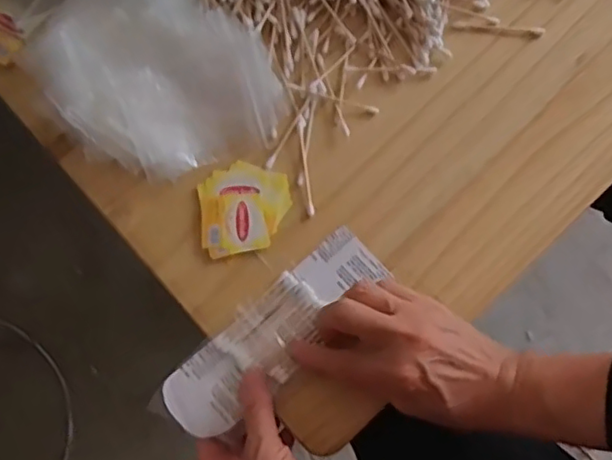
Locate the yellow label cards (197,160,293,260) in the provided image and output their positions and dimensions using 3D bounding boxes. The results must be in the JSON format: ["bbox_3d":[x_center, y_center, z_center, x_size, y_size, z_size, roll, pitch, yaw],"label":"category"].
[{"bbox_3d":[-0.044,-0.017,0.455,0.066,0.005,0.064,-12,78,-2],"label":"yellow label cards"}]

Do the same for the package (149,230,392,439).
[{"bbox_3d":[-0.022,0.071,0.433,0.176,0.006,0.053,-42,81,-10],"label":"package"}]

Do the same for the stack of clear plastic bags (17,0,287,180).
[{"bbox_3d":[-0.111,-0.117,0.455,0.144,0.038,0.163,-35,80,-7],"label":"stack of clear plastic bags"}]

